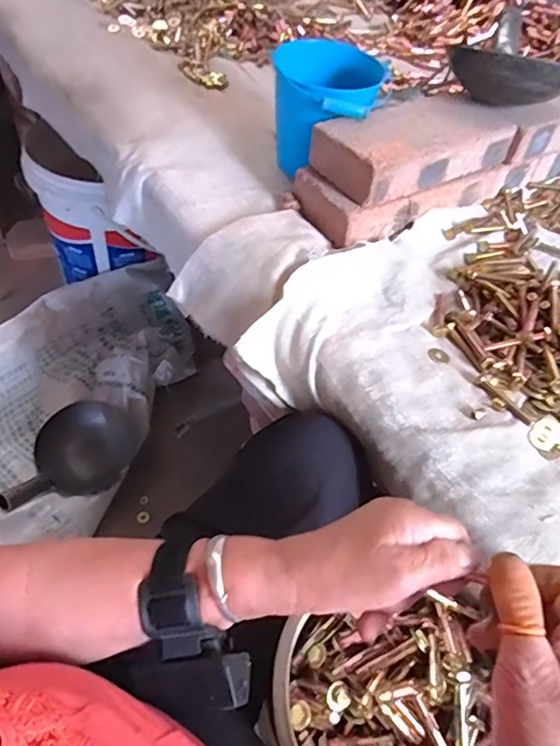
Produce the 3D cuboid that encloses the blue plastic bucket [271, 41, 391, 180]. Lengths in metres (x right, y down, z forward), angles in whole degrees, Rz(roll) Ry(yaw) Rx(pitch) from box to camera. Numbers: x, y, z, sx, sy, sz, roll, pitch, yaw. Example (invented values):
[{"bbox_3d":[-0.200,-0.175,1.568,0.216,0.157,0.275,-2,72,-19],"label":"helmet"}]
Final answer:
[{"bbox_3d":[0.050,-0.325,0.667,0.126,0.122,0.130,4,53,-5],"label":"blue plastic bucket"}]

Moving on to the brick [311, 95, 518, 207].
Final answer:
[{"bbox_3d":[0.160,-0.274,0.617,0.230,0.055,0.103,-25,60,-23],"label":"brick"}]

